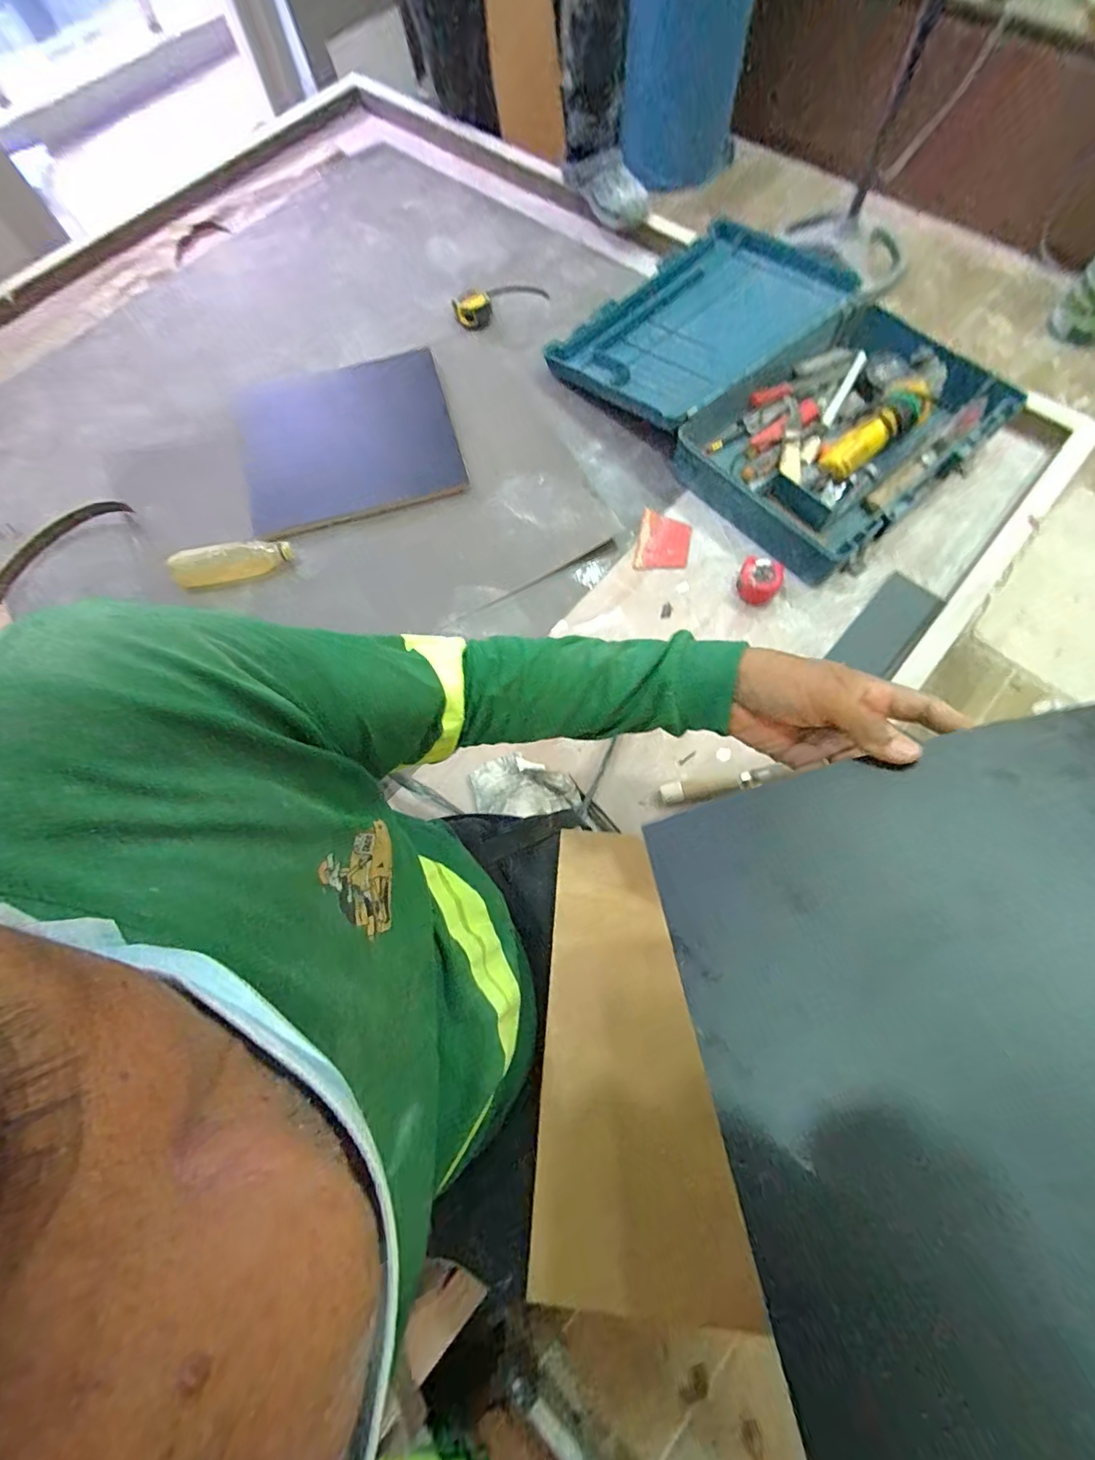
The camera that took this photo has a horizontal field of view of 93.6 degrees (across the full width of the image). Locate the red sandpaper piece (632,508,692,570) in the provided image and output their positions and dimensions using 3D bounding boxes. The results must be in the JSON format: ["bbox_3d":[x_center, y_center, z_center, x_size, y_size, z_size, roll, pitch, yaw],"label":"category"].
[{"bbox_3d":[0.191,-0.307,0.847,0.084,0.011,0.112,12,72,6],"label":"red sandpaper piece"}]

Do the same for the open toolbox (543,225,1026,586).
[{"bbox_3d":[0.392,-0.621,0.890,0.511,0.098,0.674,-38,74,-10],"label":"open toolbox"}]

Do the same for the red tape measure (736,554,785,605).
[{"bbox_3d":[0.328,-0.230,0.797,0.064,0.045,0.070,22,74,9],"label":"red tape measure"}]

